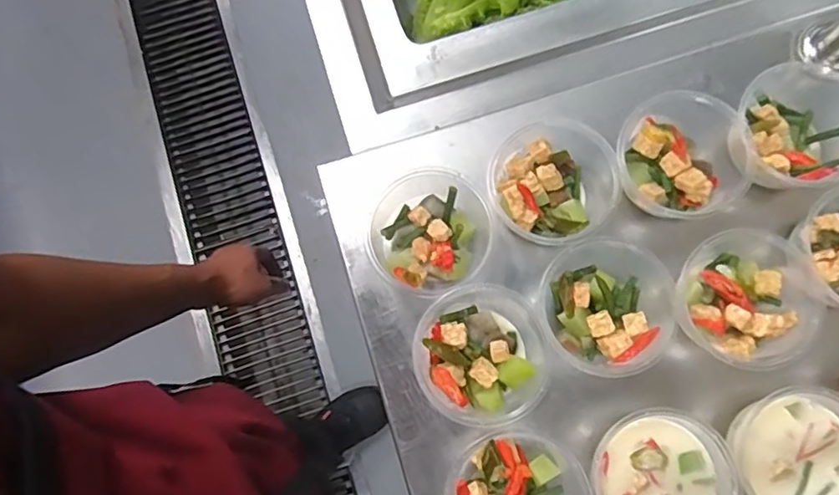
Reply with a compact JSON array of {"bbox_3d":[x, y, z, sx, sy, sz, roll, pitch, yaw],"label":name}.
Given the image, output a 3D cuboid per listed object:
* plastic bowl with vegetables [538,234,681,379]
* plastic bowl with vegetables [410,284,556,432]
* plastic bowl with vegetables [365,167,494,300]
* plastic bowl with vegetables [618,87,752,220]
[{"bbox_3d":[0.155,0.048,0.479,0.110,0.068,0.103,0,78,1],"label":"plastic bowl with vegetables"},{"bbox_3d":[0.050,0.083,0.466,0.106,0.062,0.101,0,78,1],"label":"plastic bowl with vegetables"},{"bbox_3d":[0.006,-0.009,0.491,0.104,0.062,0.095,0,78,1],"label":"plastic bowl with vegetables"},{"bbox_3d":[0.211,-0.072,0.493,0.089,0.066,0.097,0,78,1],"label":"plastic bowl with vegetables"}]

